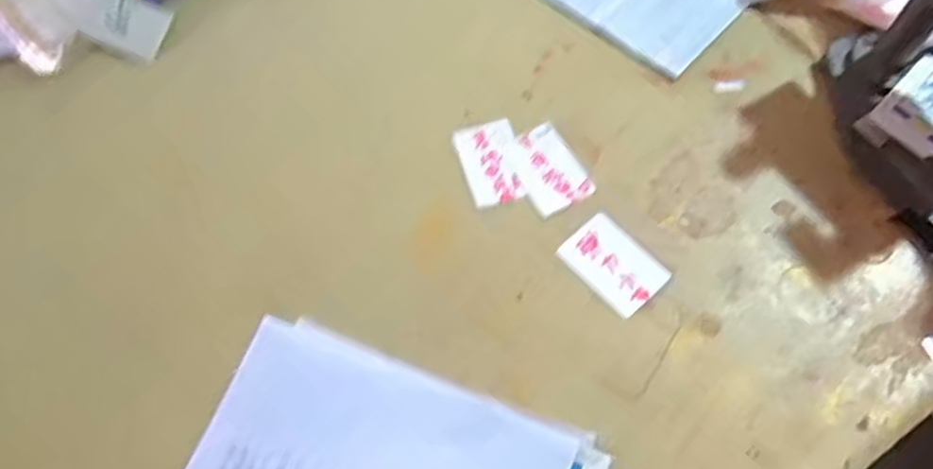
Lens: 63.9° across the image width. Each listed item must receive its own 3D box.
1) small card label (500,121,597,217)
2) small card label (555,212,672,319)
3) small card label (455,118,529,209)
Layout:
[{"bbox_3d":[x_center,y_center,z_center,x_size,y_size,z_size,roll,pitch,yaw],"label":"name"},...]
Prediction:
[{"bbox_3d":[0.079,-0.065,0.737,0.062,0.006,0.095,-29,66,-10],"label":"small card label"},{"bbox_3d":[0.135,0.027,0.690,0.060,0.004,0.090,-43,71,-7],"label":"small card label"},{"bbox_3d":[0.026,-0.072,0.745,0.058,0.004,0.090,-19,64,-1],"label":"small card label"}]

